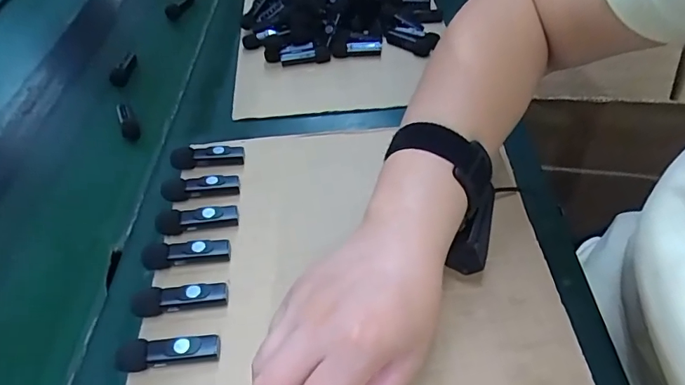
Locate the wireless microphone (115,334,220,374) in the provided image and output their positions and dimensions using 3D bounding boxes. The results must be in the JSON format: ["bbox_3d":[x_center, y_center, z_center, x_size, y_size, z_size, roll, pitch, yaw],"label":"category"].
[{"bbox_3d":[-0.112,0.105,0.304,0.062,0.019,0.018,-7,48,1],"label":"wireless microphone"}]

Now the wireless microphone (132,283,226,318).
[{"bbox_3d":[-0.115,0.076,0.331,0.065,0.017,0.019,-11,48,-3],"label":"wireless microphone"}]

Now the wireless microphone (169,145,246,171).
[{"bbox_3d":[-0.123,-0.033,0.427,0.065,0.015,0.017,-3,48,4],"label":"wireless microphone"}]

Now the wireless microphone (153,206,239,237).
[{"bbox_3d":[-0.117,0.020,0.372,0.062,0.012,0.017,-7,48,1],"label":"wireless microphone"}]

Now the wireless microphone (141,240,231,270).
[{"bbox_3d":[-0.119,0.047,0.355,0.063,0.015,0.017,-7,48,0],"label":"wireless microphone"}]

